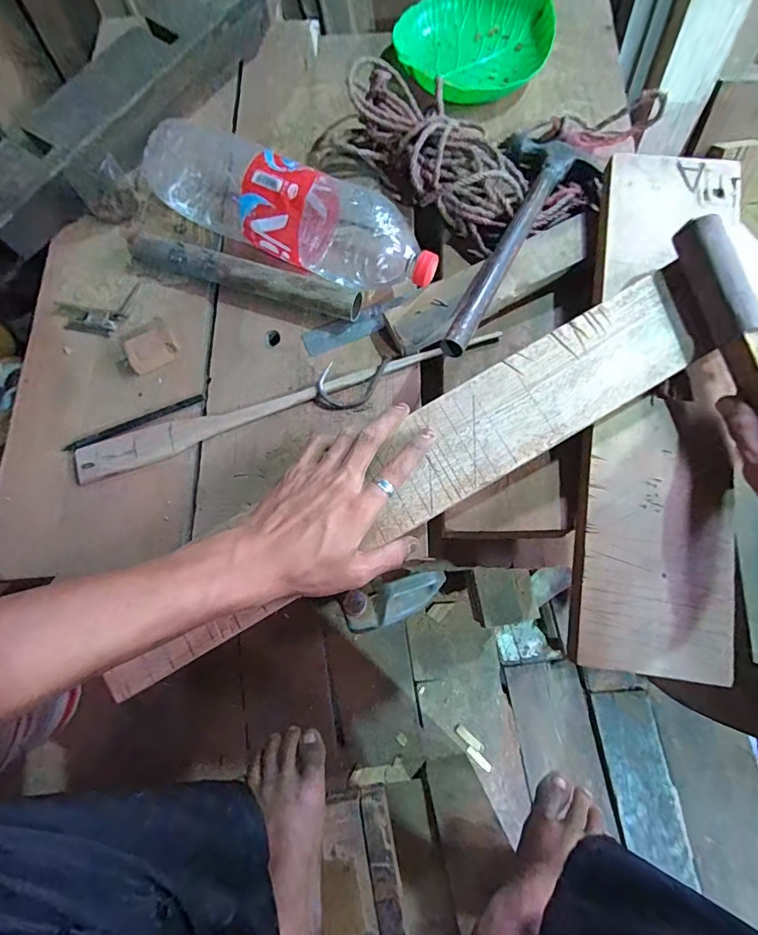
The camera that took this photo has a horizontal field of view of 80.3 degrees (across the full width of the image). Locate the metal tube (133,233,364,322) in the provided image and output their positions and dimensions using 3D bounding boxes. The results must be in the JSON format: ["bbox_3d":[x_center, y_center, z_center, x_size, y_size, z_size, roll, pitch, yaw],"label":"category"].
[{"bbox_3d":[-0.142,-0.198,0.467,0.249,0.036,0.030,17,75,6],"label":"metal tube"}]

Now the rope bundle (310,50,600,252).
[{"bbox_3d":[0.069,-0.343,0.488,0.299,0.066,0.142,34,77,10],"label":"rope bundle"}]

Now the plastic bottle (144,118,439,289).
[{"bbox_3d":[-0.083,-0.269,0.461,0.320,0.083,0.113,32,77,9],"label":"plastic bottle"}]

